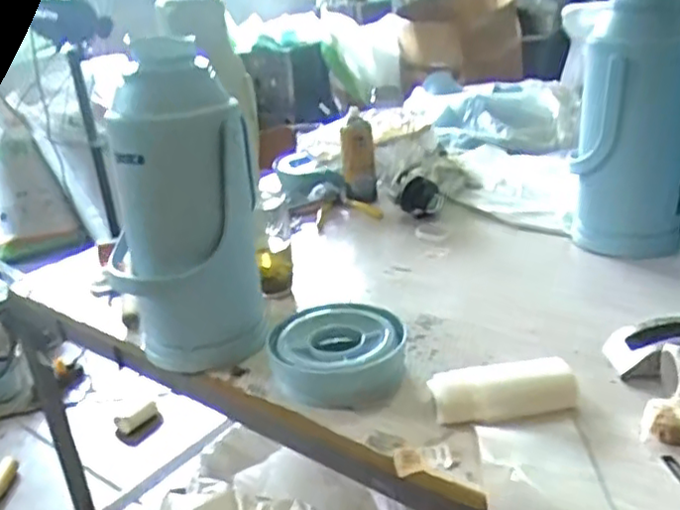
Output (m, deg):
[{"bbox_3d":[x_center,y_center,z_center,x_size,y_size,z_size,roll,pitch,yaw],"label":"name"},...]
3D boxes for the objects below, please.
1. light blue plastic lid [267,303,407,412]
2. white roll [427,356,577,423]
[{"bbox_3d":[0.001,0.114,0.783,0.153,0.056,0.142,-4,24,2],"label":"light blue plastic lid"},{"bbox_3d":[0.170,0.139,0.694,0.146,0.049,0.050,-6,24,-3],"label":"white roll"}]

